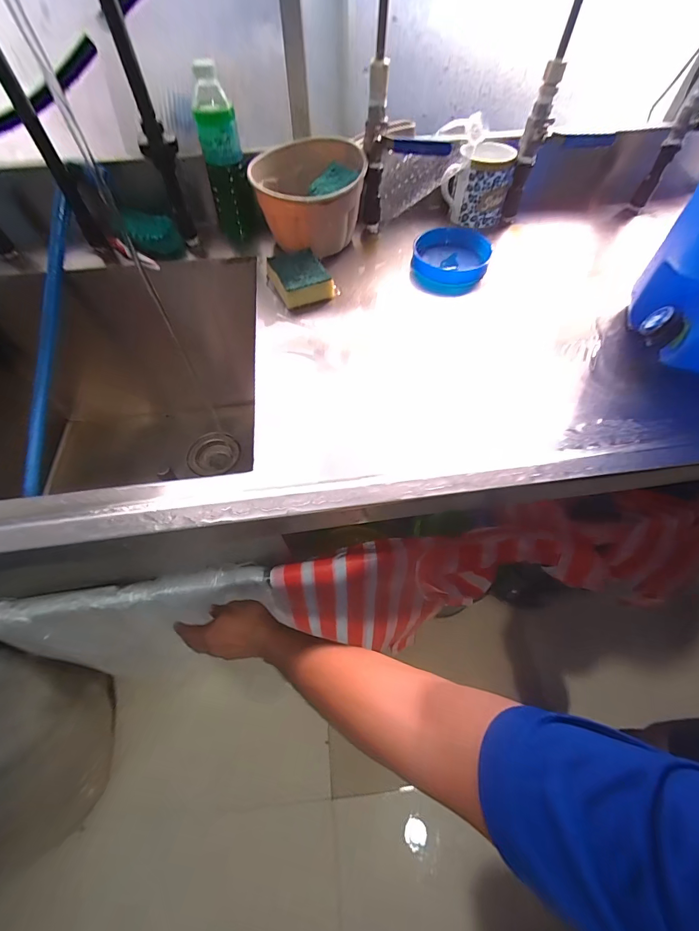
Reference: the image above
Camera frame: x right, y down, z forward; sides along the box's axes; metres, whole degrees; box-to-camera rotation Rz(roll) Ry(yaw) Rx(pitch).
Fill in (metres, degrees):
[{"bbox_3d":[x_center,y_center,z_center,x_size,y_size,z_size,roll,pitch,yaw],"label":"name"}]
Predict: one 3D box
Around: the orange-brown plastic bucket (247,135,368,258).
[{"bbox_3d":[-0.060,-0.431,0.599,0.163,0.097,0.202,-2,57,-2],"label":"orange-brown plastic bucket"}]

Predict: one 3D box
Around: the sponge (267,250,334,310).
[{"bbox_3d":[-0.078,-0.287,0.559,0.074,0.026,0.105,-24,60,-15],"label":"sponge"}]

